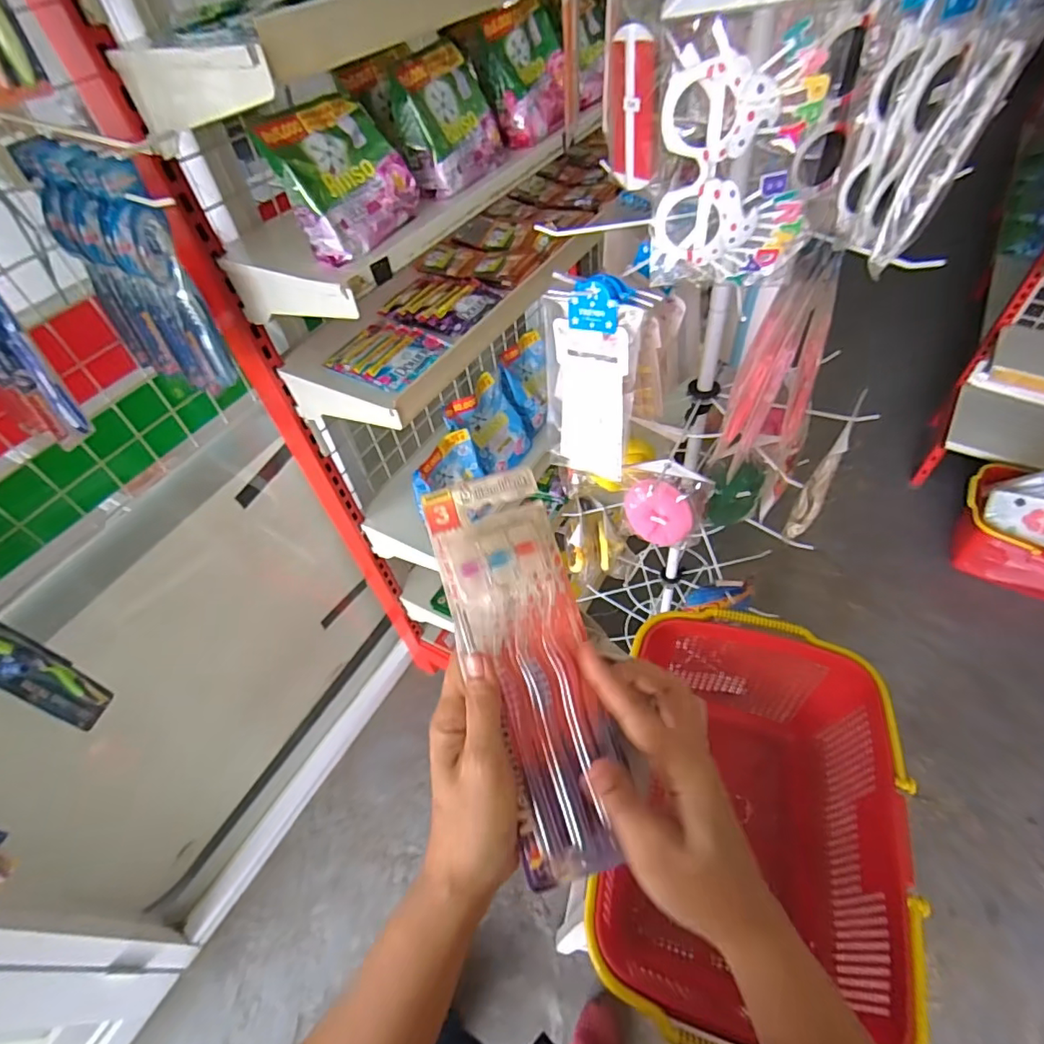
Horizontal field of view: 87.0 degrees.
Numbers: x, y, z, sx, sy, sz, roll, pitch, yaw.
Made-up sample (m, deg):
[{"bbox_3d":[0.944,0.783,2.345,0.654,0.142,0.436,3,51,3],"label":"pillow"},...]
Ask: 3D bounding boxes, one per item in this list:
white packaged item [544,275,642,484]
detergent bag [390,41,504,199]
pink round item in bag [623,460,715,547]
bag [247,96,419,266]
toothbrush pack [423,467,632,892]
[{"bbox_3d":[0.069,-0.140,0.596,0.105,0.236,0.018,28,58,25],"label":"white packaged item"},{"bbox_3d":[-0.097,-0.496,0.688,0.055,0.139,0.142,3,45,45],"label":"detergent bag"},{"bbox_3d":[0.178,-0.022,0.690,0.103,0.121,0.030,9,52,12],"label":"pink round item in bag"},{"bbox_3d":[-0.199,-0.373,0.604,0.138,0.137,0.055,-47,25,-25],"label":"bag"},{"bbox_3d":[0.004,0.081,0.318,0.073,0.019,0.225,-14,77,-7],"label":"toothbrush pack"}]

